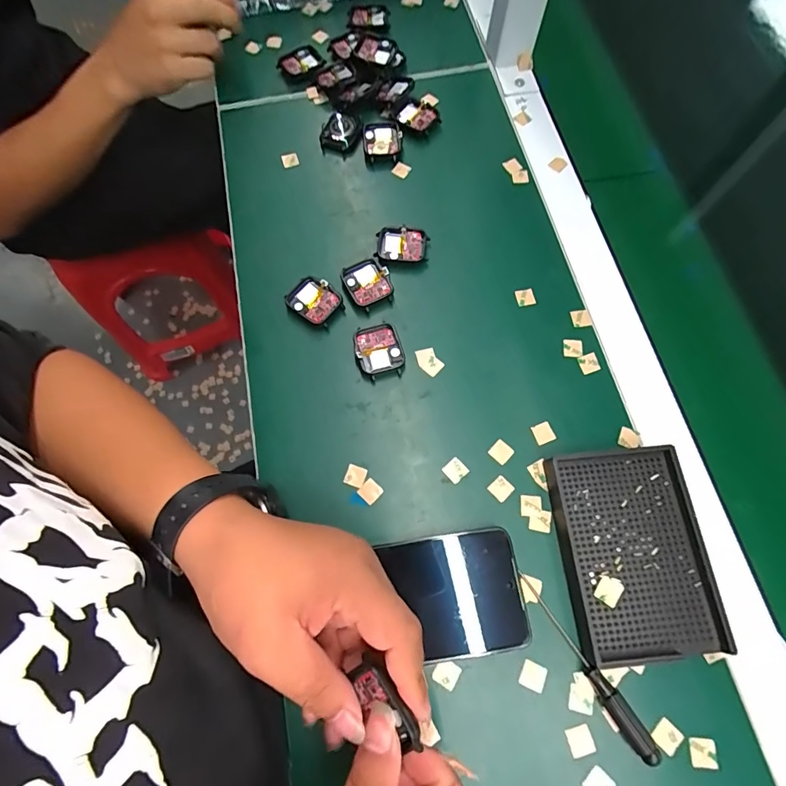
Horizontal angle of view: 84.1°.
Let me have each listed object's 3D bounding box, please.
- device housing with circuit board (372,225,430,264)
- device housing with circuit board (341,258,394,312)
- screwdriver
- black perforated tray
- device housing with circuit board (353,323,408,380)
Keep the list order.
[{"bbox_3d":[0.008,-0.134,0.399,0.046,0.013,0.034,6,71,3],"label":"device housing with circuit board"},{"bbox_3d":[-0.022,-0.097,0.387,0.038,0.011,0.042,-25,73,-7],"label":"device housing with circuit board"},{"bbox_3d":[0.127,0.179,0.290,0.013,0.013,0.126,-33,74,-9],"label":"screwdriver"},{"bbox_3d":[0.169,0.111,0.309,0.094,0.019,0.135,-5,71,-1],"label":"black perforated tray"},{"bbox_3d":[-0.012,-0.036,0.366,0.039,0.012,0.044,-14,72,-4],"label":"device housing with circuit board"}]

